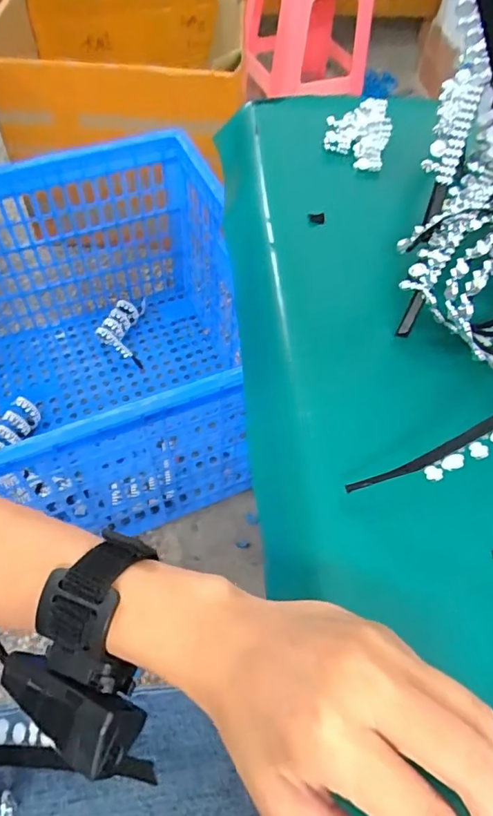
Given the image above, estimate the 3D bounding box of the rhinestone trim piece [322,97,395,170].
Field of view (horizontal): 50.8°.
[{"bbox_3d":[0.094,-0.234,0.437,0.053,0.008,0.084,8,66,8],"label":"rhinestone trim piece"}]

